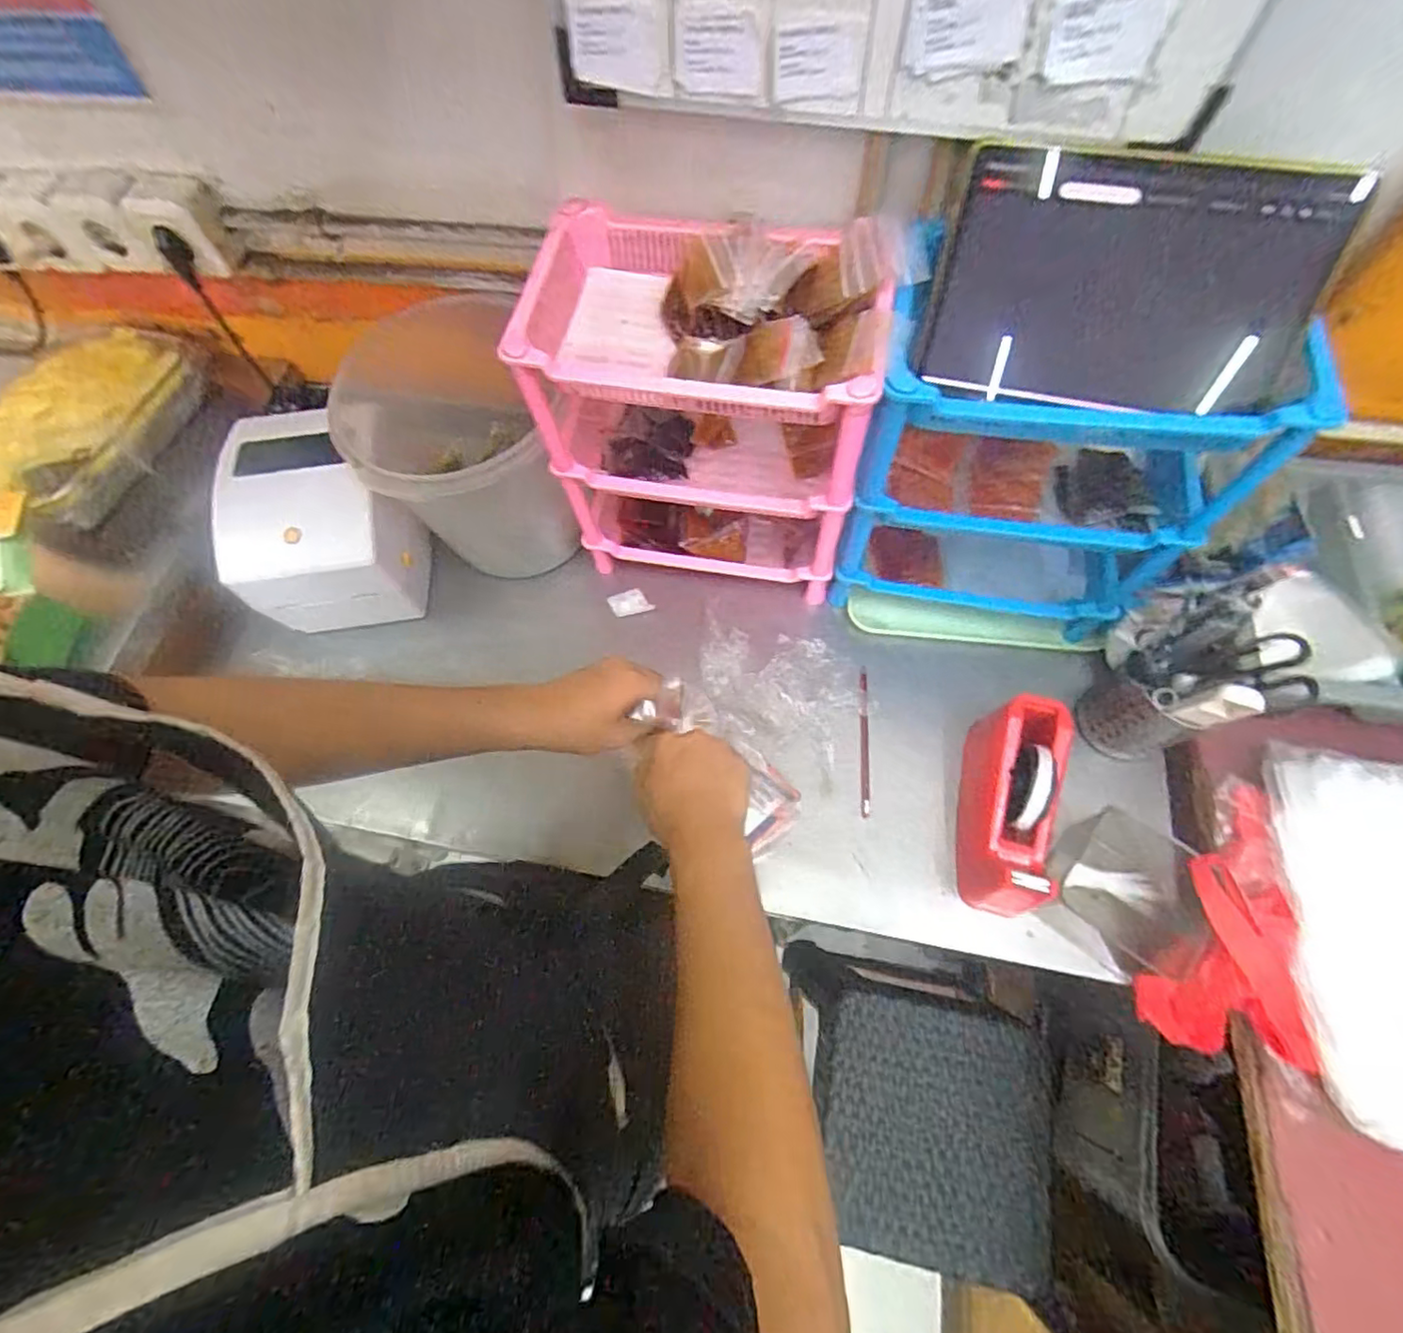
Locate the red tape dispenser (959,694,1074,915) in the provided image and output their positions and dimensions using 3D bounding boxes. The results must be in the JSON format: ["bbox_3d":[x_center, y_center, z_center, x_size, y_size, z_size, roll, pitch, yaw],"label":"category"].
[{"bbox_3d":[0.307,0.139,0.605,0.071,0.107,0.200,12,68,8],"label":"red tape dispenser"}]

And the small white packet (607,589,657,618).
[{"bbox_3d":[-0.089,-0.080,0.764,0.054,0.004,0.030,-14,91,11],"label":"small white packet"}]

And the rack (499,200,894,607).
[{"bbox_3d":[0.008,-0.251,0.641,0.296,0.320,0.188,9,68,7],"label":"rack"}]

